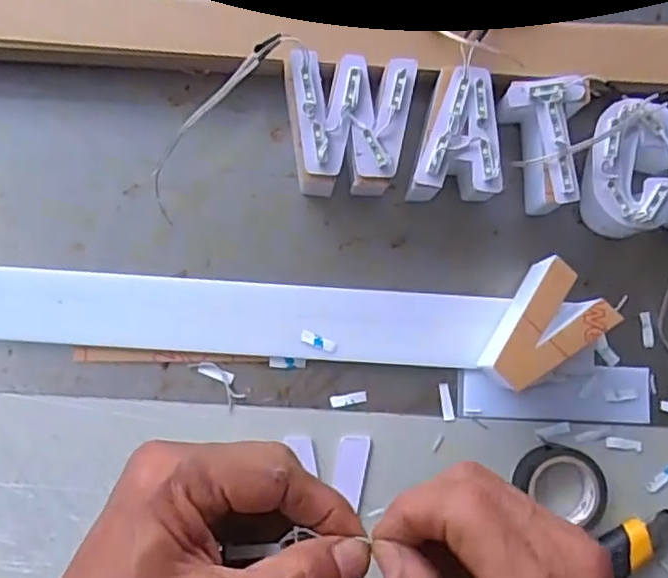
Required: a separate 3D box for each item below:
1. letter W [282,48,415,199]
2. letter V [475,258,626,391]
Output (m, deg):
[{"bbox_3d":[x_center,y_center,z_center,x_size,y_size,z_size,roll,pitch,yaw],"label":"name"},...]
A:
[{"bbox_3d":[0.009,-0.107,0.462,0.080,0.053,0.088,2,86,-2],"label":"letter W"},{"bbox_3d":[0.135,0.029,0.455,0.056,0.047,0.083,45,84,2],"label":"letter V"}]

